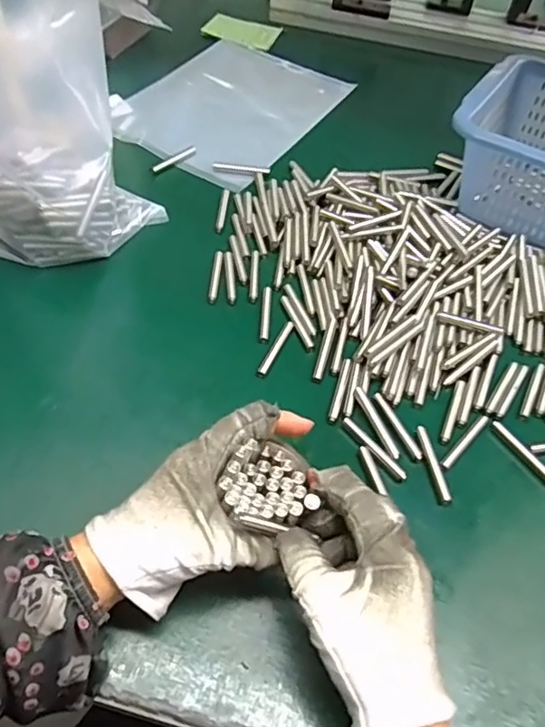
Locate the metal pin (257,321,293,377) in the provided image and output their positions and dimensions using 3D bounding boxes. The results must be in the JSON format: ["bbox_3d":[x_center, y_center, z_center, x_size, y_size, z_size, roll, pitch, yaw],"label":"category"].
[{"bbox_3d":[0.002,-0.012,0.454,0.008,0.005,0.058,25,56,7],"label":"metal pin"}]

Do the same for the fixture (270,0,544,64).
[{"bbox_3d":[0.247,-0.486,0.799,0.487,0.108,0.121,18,56,2],"label":"fixture"}]

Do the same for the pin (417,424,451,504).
[{"bbox_3d":[0.111,0.068,0.401,0.007,0.004,0.057,-3,58,-12],"label":"pin"}]

